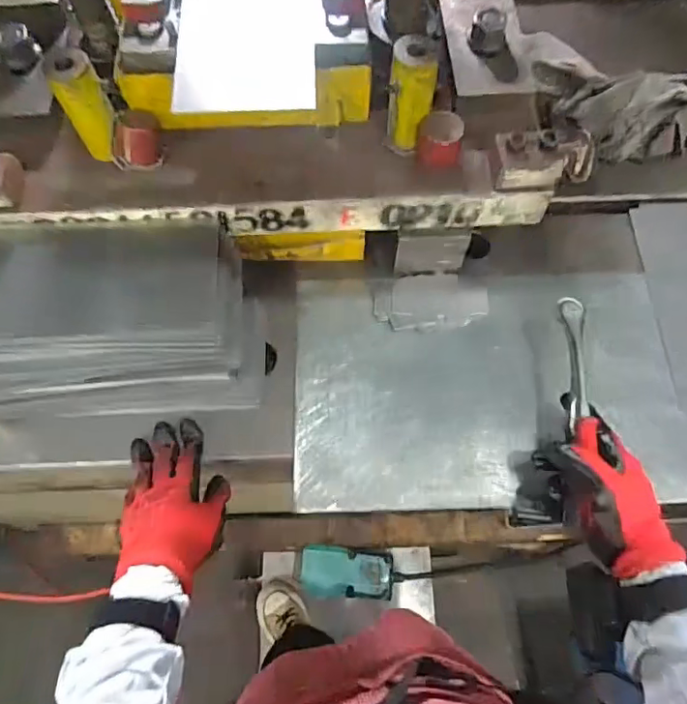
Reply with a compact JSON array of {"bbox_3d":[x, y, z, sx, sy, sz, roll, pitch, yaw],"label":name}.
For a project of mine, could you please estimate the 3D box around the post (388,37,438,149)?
[{"bbox_3d":[0.063,-0.238,0.510,0.040,0.088,0.042,9,66,4],"label":"post"}]

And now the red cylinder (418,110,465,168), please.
[{"bbox_3d":[0.091,-0.200,0.517,0.039,0.039,0.030,6,66,3],"label":"red cylinder"}]

